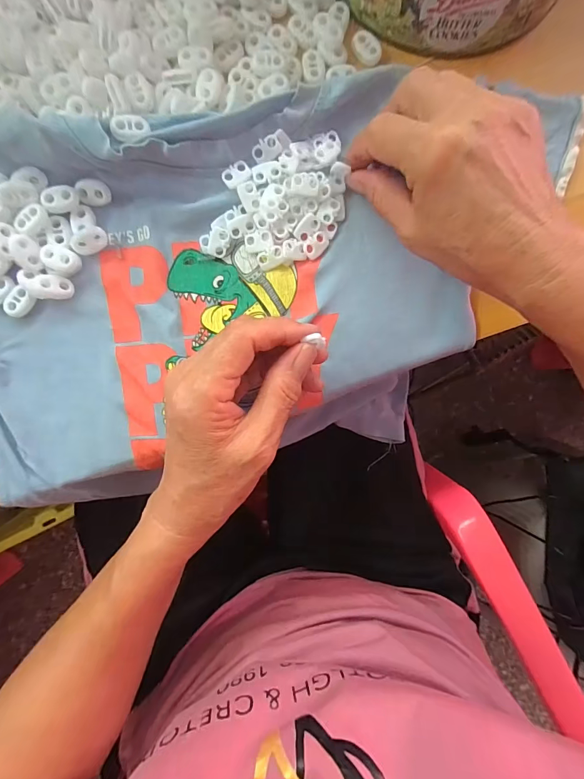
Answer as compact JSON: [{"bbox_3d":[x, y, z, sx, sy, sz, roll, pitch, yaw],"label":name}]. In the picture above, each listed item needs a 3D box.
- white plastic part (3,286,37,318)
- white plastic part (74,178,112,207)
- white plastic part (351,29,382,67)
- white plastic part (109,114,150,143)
[{"bbox_3d":[-0.178,-0.057,0.245,0.014,0.004,0.021,39,89,-3],"label":"white plastic part"},{"bbox_3d":[-0.128,-0.127,0.243,0.020,0.005,0.015,4,91,-3],"label":"white plastic part"},{"bbox_3d":[0.051,-0.232,0.256,0.022,0.005,0.016,35,89,-4],"label":"white plastic part"},{"bbox_3d":[-0.097,-0.156,0.226,0.022,0.004,0.016,-19,97,-17],"label":"white plastic part"}]

